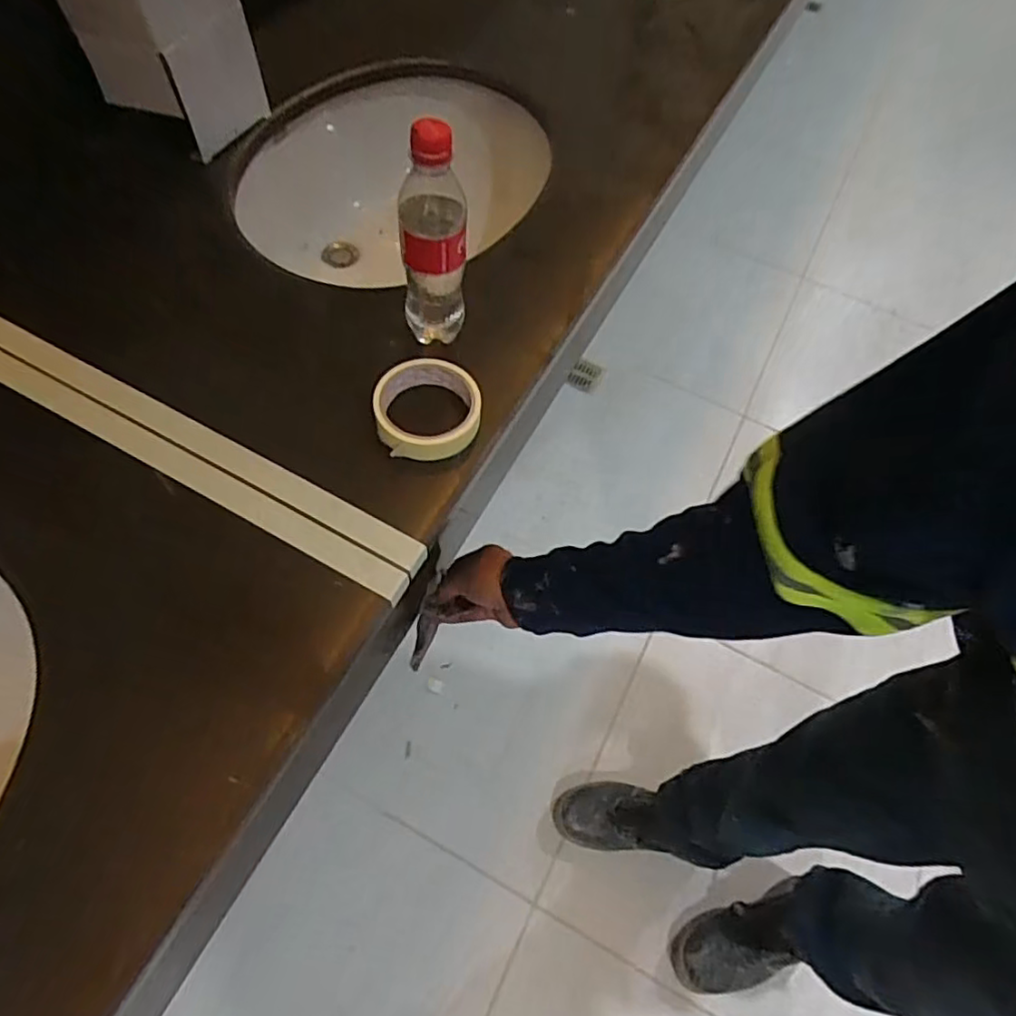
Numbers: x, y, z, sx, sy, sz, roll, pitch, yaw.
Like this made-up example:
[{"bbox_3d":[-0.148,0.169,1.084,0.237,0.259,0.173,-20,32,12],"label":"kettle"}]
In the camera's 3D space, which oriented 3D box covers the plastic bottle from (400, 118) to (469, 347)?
[{"bbox_3d":[-0.061,-0.220,0.521,0.057,0.195,0.051,1,57,-3],"label":"plastic bottle"}]

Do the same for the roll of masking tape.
[{"bbox_3d":[-0.069,-0.086,0.544,0.089,0.030,0.086,2,57,-3],"label":"roll of masking tape"}]

